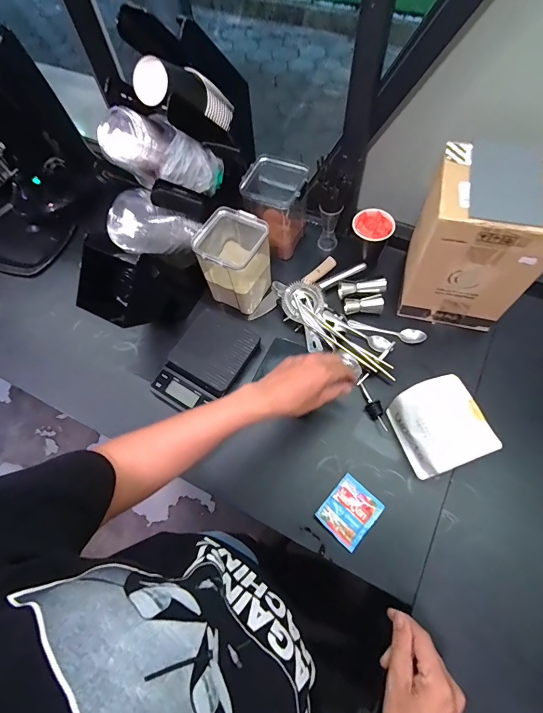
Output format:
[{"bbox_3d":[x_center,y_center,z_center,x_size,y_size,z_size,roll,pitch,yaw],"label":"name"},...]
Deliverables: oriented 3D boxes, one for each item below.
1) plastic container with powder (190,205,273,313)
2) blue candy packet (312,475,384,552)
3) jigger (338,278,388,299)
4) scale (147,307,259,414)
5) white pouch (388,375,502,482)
[{"bbox_3d":[-0.069,-0.185,0.704,0.113,0.155,0.121,31,71,16],"label":"plastic container with powder"},{"bbox_3d":[0.125,0.248,0.575,0.076,0.013,0.089,39,73,18],"label":"blue candy packet"},{"bbox_3d":[0.183,-0.139,0.729,0.094,0.035,0.032,-2,66,2],"label":"jigger"},{"bbox_3d":[-0.126,0.011,0.688,0.137,0.029,0.194,28,70,15],"label":"scale"},{"bbox_3d":[0.272,0.112,0.585,0.112,0.086,0.138,-21,66,-6],"label":"white pouch"}]

